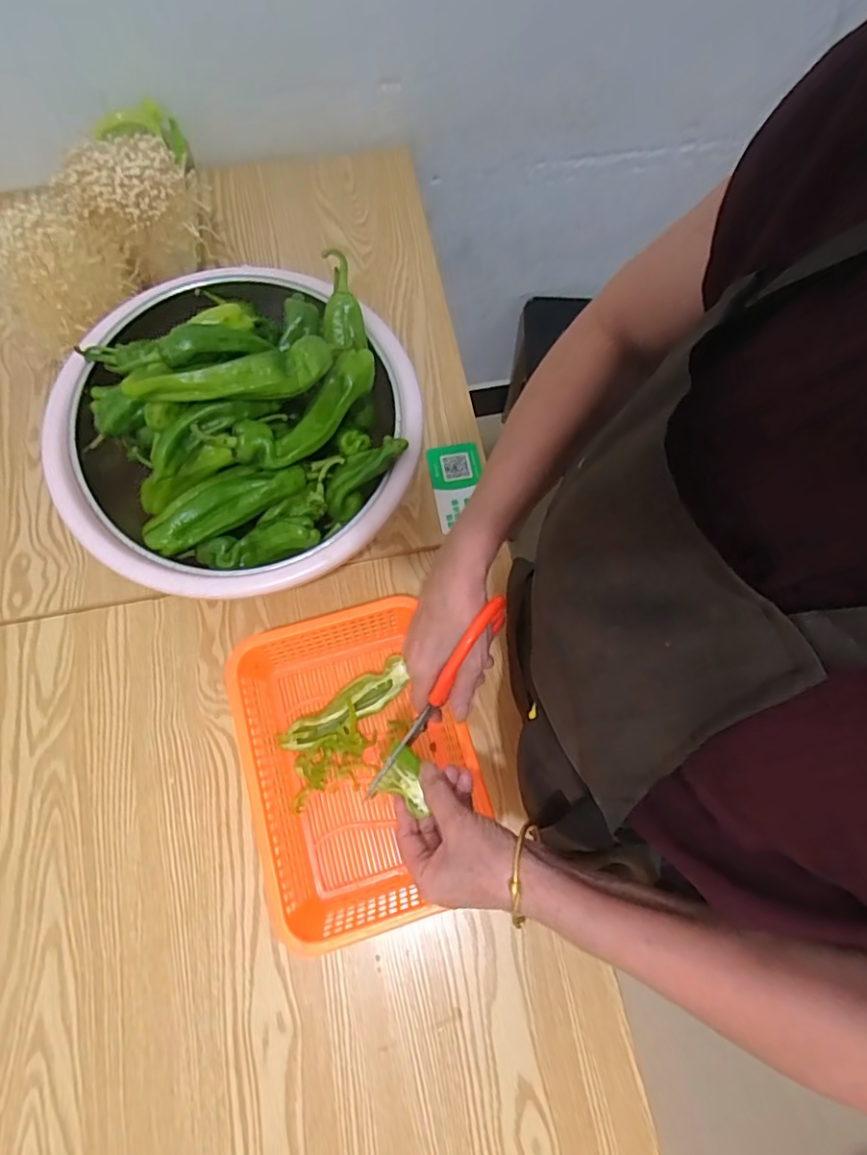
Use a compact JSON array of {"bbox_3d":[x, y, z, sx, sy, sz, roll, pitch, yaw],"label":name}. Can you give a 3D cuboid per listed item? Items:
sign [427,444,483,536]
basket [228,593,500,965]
[{"bbox_3d":[0.030,-0.110,0.660,0.061,0.006,0.100,-11,75,-3],"label":"sign"},{"bbox_3d":[-0.073,0.175,0.542,0.198,0.077,0.271,-18,74,-8],"label":"basket"}]

